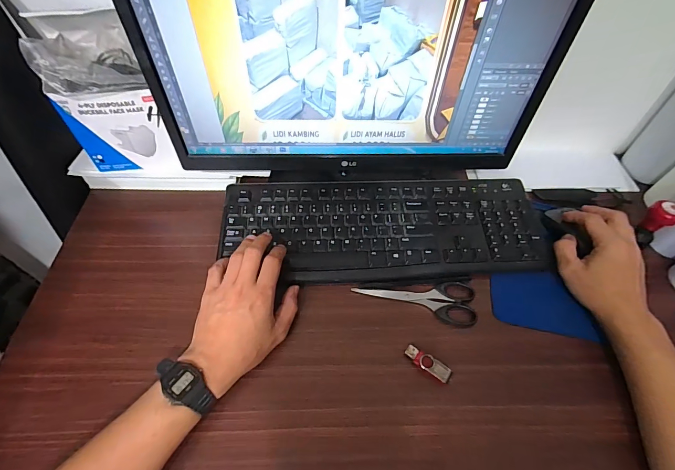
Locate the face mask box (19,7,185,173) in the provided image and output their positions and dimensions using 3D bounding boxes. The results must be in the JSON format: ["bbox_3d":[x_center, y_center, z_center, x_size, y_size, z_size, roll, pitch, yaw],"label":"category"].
[{"bbox_3d":[-0.277,-0.172,0.435,0.115,0.169,0.105,1,62,-1],"label":"face mask box"}]

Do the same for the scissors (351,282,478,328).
[{"bbox_3d":[0.097,0.081,0.426,0.150,0.008,0.056,6,62,1],"label":"scissors"}]

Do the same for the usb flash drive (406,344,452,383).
[{"bbox_3d":[0.101,0.143,0.379,0.052,0.010,0.018,33,66,15],"label":"usb flash drive"}]

